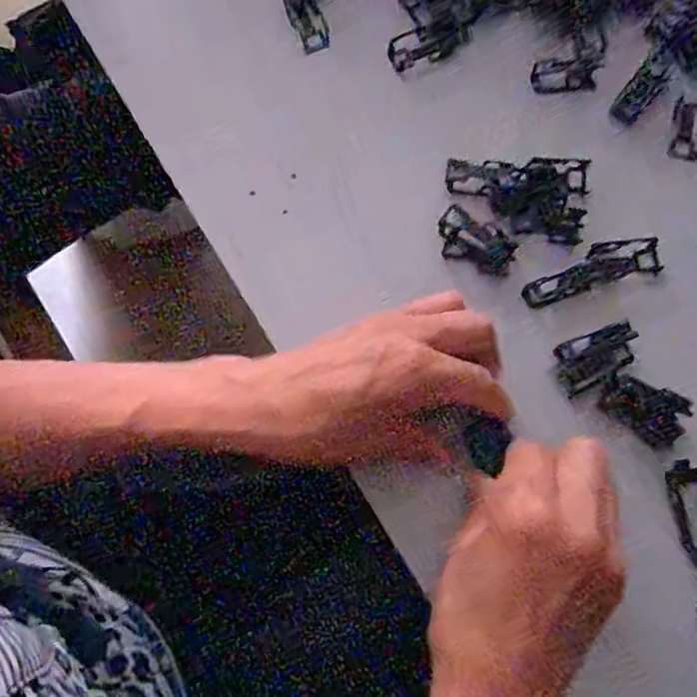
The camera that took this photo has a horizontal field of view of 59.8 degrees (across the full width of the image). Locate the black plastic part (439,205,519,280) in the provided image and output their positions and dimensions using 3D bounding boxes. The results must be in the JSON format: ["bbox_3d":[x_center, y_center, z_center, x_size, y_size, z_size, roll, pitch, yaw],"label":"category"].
[{"bbox_3d":[0.074,-0.061,0.350,0.046,0.009,0.027,28,79,6],"label":"black plastic part"}]

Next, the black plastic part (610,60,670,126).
[{"bbox_3d":[0.179,-0.156,0.372,0.018,0.005,0.040,37,80,7],"label":"black plastic part"}]

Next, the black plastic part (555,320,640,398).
[{"bbox_3d":[0.134,0.005,0.326,0.044,0.011,0.027,-23,79,-5],"label":"black plastic part"}]

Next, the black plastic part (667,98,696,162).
[{"bbox_3d":[0.207,-0.134,0.366,0.023,0.004,0.045,15,78,3],"label":"black plastic part"}]

